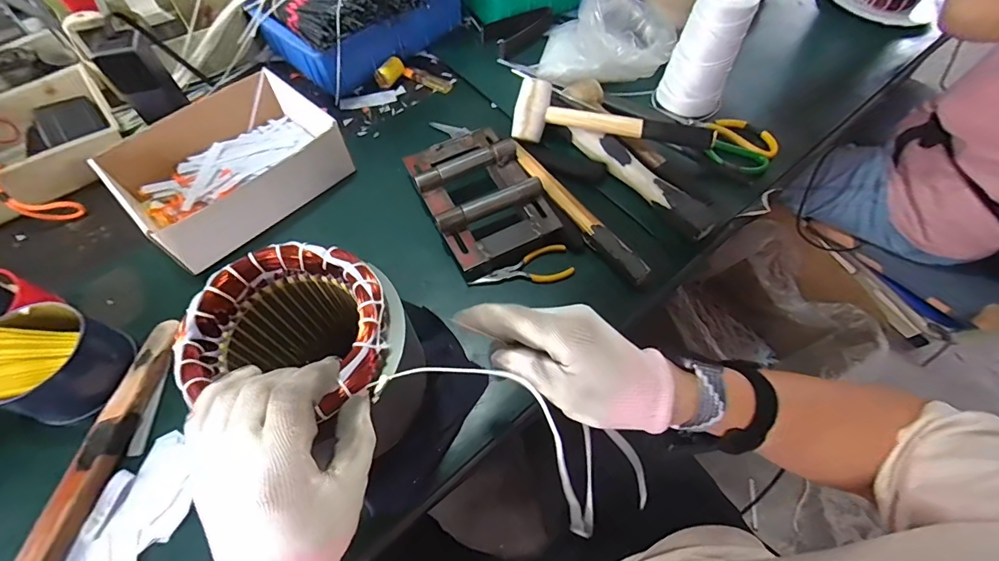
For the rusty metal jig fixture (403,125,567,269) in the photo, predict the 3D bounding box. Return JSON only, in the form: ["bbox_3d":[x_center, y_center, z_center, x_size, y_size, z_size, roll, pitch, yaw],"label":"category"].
[{"bbox_3d":[-0.025,-0.112,0.542,0.135,0.057,0.192,-24,64,-13],"label":"rusty metal jig fixture"}]

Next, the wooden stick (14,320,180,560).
[{"bbox_3d":[-0.368,0.164,0.392,0.034,0.018,0.271,6,61,3],"label":"wooden stick"}]

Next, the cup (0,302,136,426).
[{"bbox_3d":[-0.418,0.079,0.423,0.079,0.075,0.102,-18,63,-11],"label":"cup"}]

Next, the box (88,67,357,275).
[{"bbox_3d":[-0.340,-0.152,0.555,0.248,0.075,0.202,-40,68,-20],"label":"box"}]

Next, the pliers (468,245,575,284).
[{"bbox_3d":[0.027,-0.012,0.510,0.119,0.007,0.043,-14,62,-8],"label":"pliers"}]

